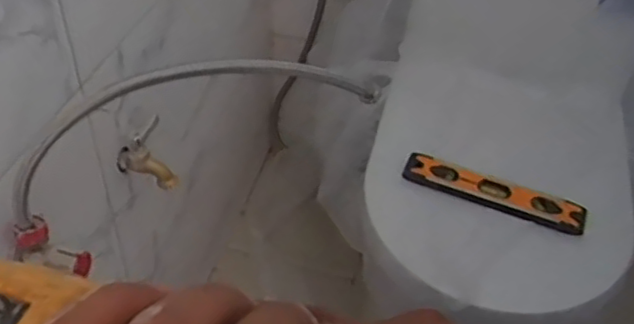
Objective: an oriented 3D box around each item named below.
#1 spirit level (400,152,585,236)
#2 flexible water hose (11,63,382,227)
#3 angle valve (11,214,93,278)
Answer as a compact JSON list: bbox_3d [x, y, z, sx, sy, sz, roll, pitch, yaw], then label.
[{"bbox_3d":[0.217,0.037,0.809,0.222,0.026,0.043,18,45,14],"label":"spirit level"},{"bbox_3d":[-0.089,-0.052,0.588,0.376,0.123,0.030,-23,50,-26],"label":"flexible water hose"},{"bbox_3d":[-0.234,0.074,0.581,0.060,0.051,0.026,12,44,8],"label":"angle valve"}]

